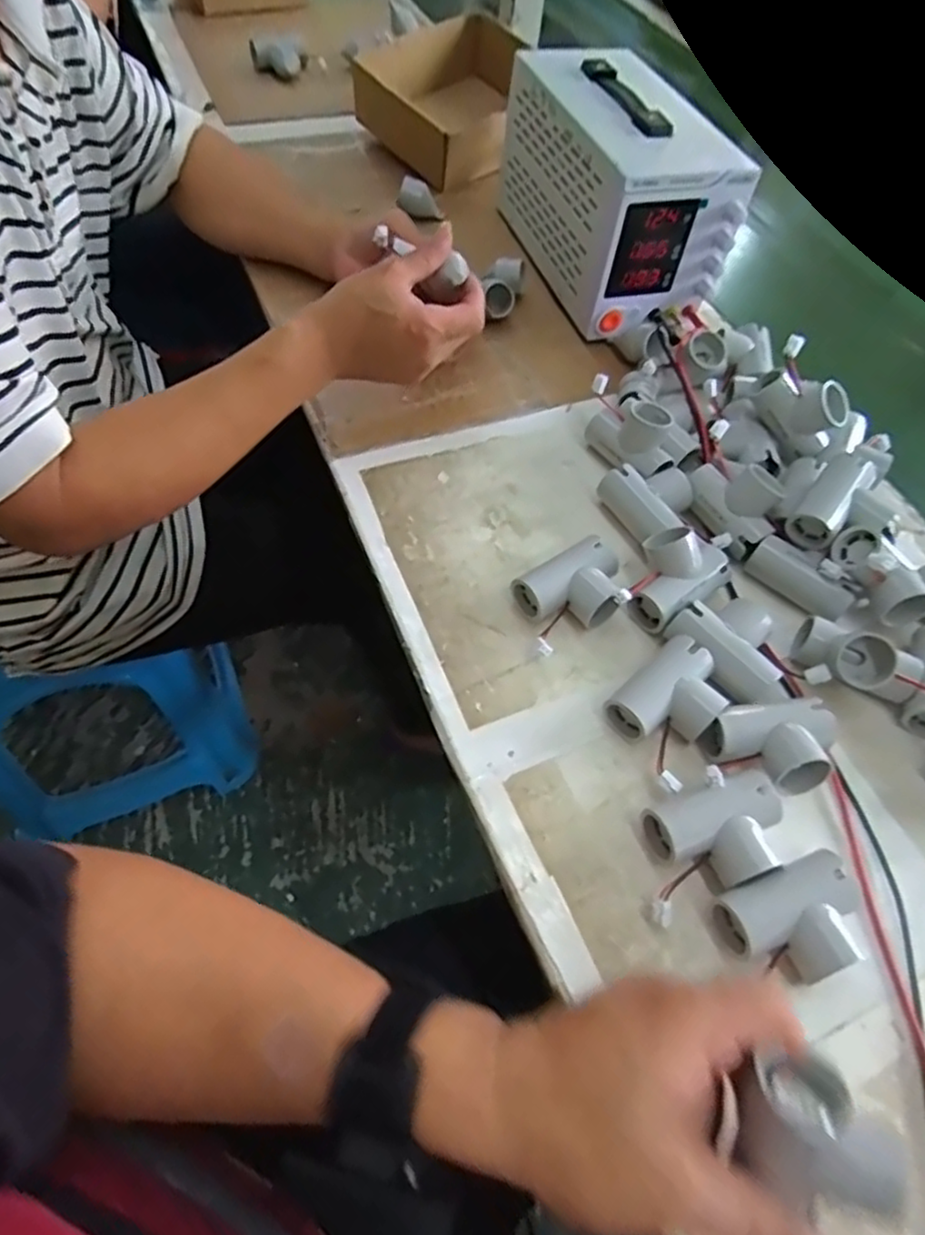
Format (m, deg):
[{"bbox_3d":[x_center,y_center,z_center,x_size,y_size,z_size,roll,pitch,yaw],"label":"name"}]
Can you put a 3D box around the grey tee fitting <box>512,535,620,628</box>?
[{"bbox_3d":[0.080,-0.019,0.485,0.072,0.034,0.052,-23,61,-19],"label":"grey tee fitting"}]

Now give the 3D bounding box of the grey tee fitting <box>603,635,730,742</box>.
[{"bbox_3d":[0.133,0.052,0.440,0.072,0.030,0.053,-37,66,-25],"label":"grey tee fitting"}]

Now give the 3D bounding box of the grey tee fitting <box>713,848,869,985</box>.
[{"bbox_3d":[0.180,0.165,0.369,0.076,0.033,0.055,-17,59,-16],"label":"grey tee fitting"}]

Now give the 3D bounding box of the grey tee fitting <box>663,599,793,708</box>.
[{"bbox_3d":[0.184,0.022,0.461,0.063,0.029,0.081,-31,64,-23],"label":"grey tee fitting"}]

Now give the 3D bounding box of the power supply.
[{"bbox_3d":[0.140,-0.409,0.675,0.120,0.154,0.247,-14,58,-14],"label":"power supply"}]

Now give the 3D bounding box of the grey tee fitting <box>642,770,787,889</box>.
[{"bbox_3d":[0.149,0.125,0.396,0.077,0.030,0.053,-14,58,-14],"label":"grey tee fitting"}]

